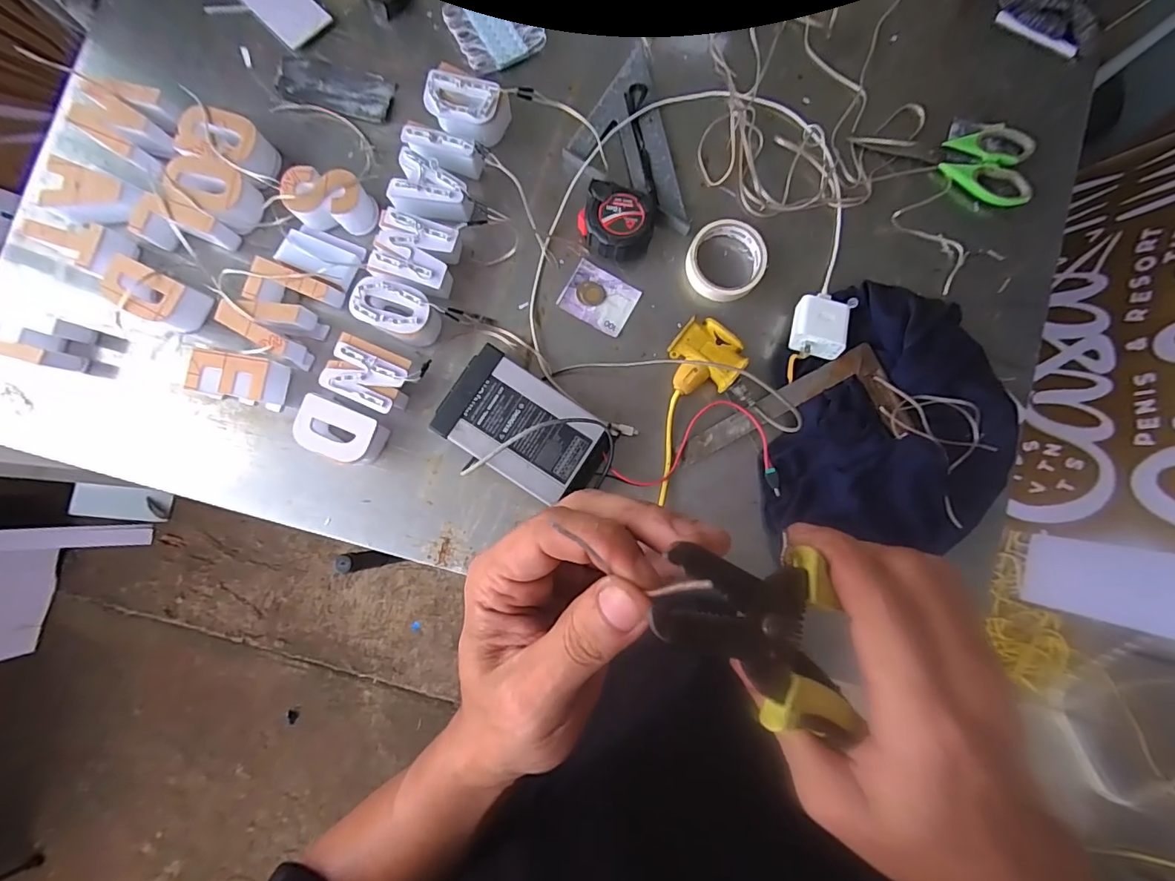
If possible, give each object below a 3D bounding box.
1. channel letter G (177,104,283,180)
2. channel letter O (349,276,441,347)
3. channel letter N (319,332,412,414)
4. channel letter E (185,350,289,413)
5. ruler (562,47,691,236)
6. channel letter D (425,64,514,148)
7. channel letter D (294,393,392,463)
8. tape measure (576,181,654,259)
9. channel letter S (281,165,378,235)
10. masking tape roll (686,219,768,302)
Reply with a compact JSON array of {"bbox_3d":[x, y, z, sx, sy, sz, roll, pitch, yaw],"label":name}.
[{"bbox_3d":[-0.401,-0.333,0.567,0.106,0.047,0.063,24,86,0],"label":"channel letter G"},{"bbox_3d":[-0.211,-0.142,0.559,0.091,0.054,0.055,23,86,0],"label":"channel letter O"},{"bbox_3d":[-0.237,-0.070,0.553,0.087,0.051,0.064,24,86,-2],"label":"channel letter N"},{"bbox_3d":[-0.383,-0.068,0.547,0.081,0.049,0.051,13,86,0],"label":"channel letter E"},{"bbox_3d":[0.040,-0.350,0.595,0.124,0.014,0.225,-15,84,-4],"label":"ruler"},{"bbox_3d":[-0.142,-0.384,0.578,0.089,0.050,0.066,24,86,0],"label":"channel letter D"},{"bbox_3d":[-0.268,-0.008,0.545,0.090,0.049,0.058,23,86,0],"label":"channel letter D"},{"bbox_3d":[0.035,-0.255,0.575,0.084,0.036,0.084,11,86,-1],"label":"tape measure"},{"bbox_3d":[-0.291,-0.271,0.566,0.091,0.047,0.060,13,86,0],"label":"channel letter S"},{"bbox_3d":[0.162,-0.209,0.581,0.089,0.022,0.090,0,86,-1],"label":"masking tape roll"}]

